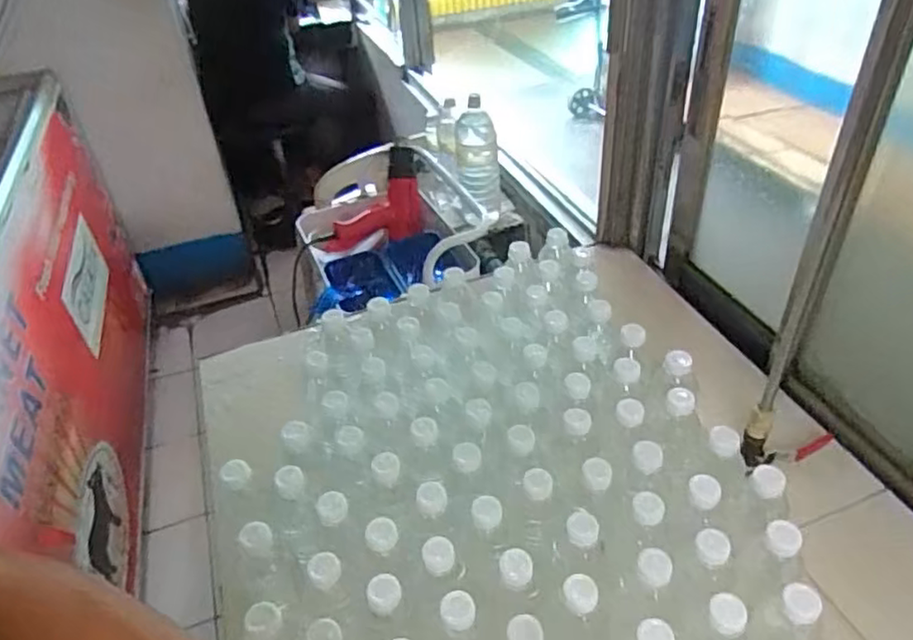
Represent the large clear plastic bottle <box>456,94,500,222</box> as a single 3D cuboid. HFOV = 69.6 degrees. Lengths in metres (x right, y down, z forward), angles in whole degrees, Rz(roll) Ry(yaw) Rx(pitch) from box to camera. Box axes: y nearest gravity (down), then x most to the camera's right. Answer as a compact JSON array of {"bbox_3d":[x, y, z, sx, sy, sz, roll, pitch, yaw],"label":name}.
[{"bbox_3d":[0.047,-0.332,1.386,0.089,0.249,0.074,-4,39,1],"label":"large clear plastic bottle"}]

